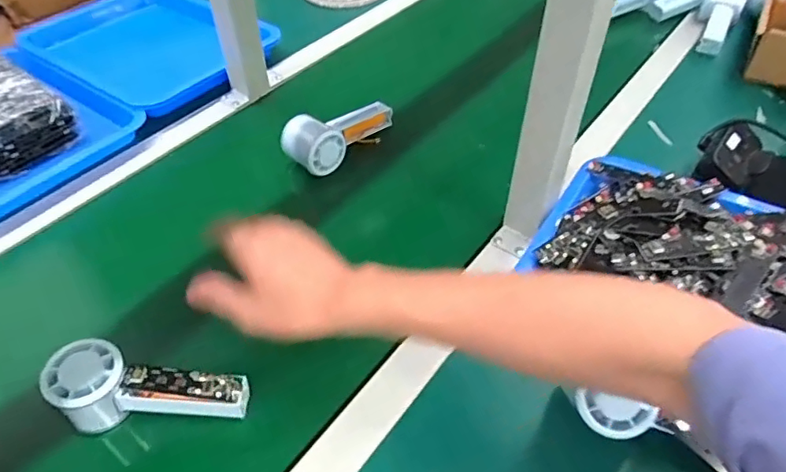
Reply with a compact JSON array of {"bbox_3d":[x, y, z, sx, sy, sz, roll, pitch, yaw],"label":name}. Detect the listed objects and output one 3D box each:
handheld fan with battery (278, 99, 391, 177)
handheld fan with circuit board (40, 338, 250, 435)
[{"bbox_3d":[-0.065,-0.133,0.690,0.067,0.048,0.151,34,55,28],"label":"handheld fan with battery"},{"bbox_3d":[-0.192,0.124,0.438,0.154,0.043,0.063,5,47,6],"label":"handheld fan with circuit board"}]

